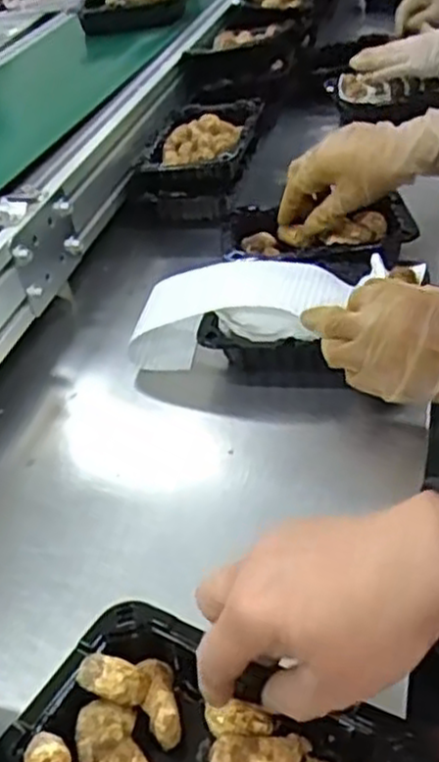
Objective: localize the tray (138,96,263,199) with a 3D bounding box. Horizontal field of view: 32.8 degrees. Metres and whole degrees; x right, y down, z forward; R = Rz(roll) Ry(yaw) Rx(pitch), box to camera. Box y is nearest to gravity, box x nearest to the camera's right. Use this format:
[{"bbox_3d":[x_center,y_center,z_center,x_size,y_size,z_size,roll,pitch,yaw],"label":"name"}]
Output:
[{"bbox_3d":[-0.015,-0.271,0.893,0.121,0.068,0.192,1,39,13],"label":"tray"}]

